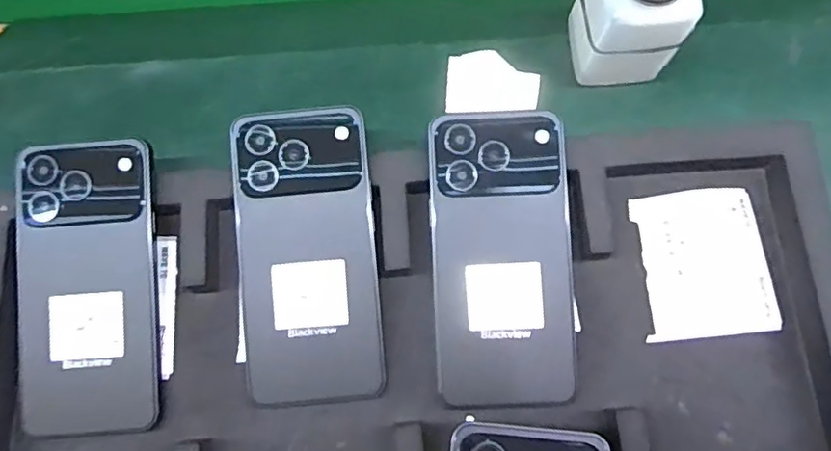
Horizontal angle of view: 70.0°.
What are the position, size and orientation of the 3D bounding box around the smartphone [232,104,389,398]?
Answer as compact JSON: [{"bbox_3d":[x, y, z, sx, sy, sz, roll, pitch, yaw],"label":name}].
[{"bbox_3d":[-0.060,0.015,0.331,0.074,0.008,0.160,-5,86,-1],"label":"smartphone"}]

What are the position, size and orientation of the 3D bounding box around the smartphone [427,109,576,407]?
[{"bbox_3d":[0.048,0.016,0.327,0.075,0.005,0.158,-1,86,1],"label":"smartphone"}]

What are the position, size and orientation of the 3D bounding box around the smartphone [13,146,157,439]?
[{"bbox_3d":[-0.182,0.033,0.328,0.074,0.007,0.159,-5,85,-3],"label":"smartphone"}]

